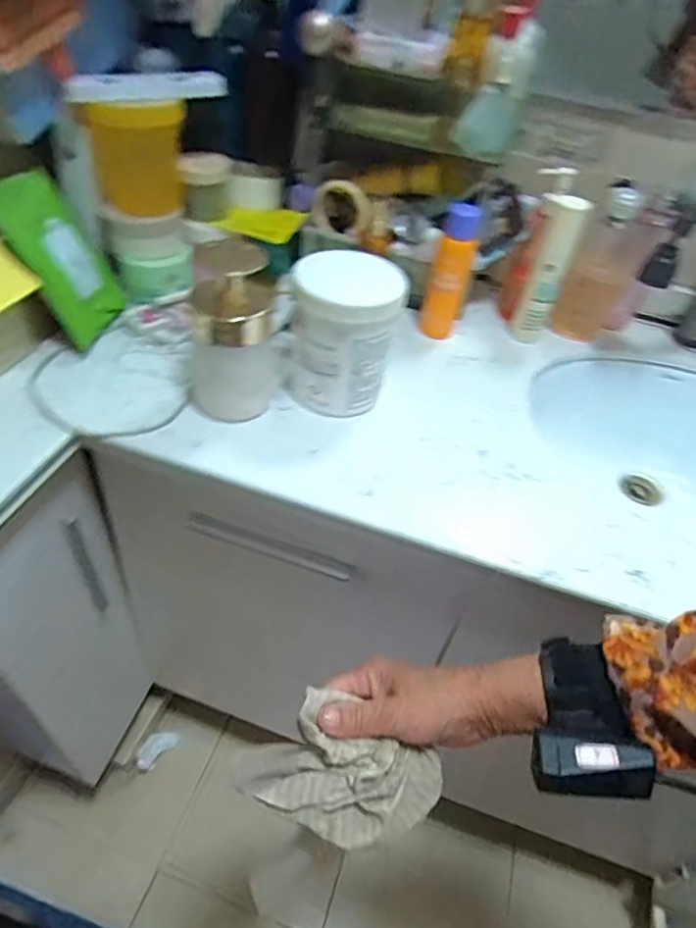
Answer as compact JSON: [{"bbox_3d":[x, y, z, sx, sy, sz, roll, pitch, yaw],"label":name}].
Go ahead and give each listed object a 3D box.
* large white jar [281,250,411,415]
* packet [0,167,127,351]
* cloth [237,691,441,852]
[{"bbox_3d":[-0.004,-0.135,0.602,0.116,0.140,0.101,-5,48,-13],"label":"large white jar"},{"bbox_3d":[-0.308,-0.231,0.623,0.030,0.173,0.124,-14,38,16],"label":"packet"},{"bbox_3d":[-0.005,0.212,0.402,0.135,0.058,0.067,15,41,11],"label":"cloth"}]

